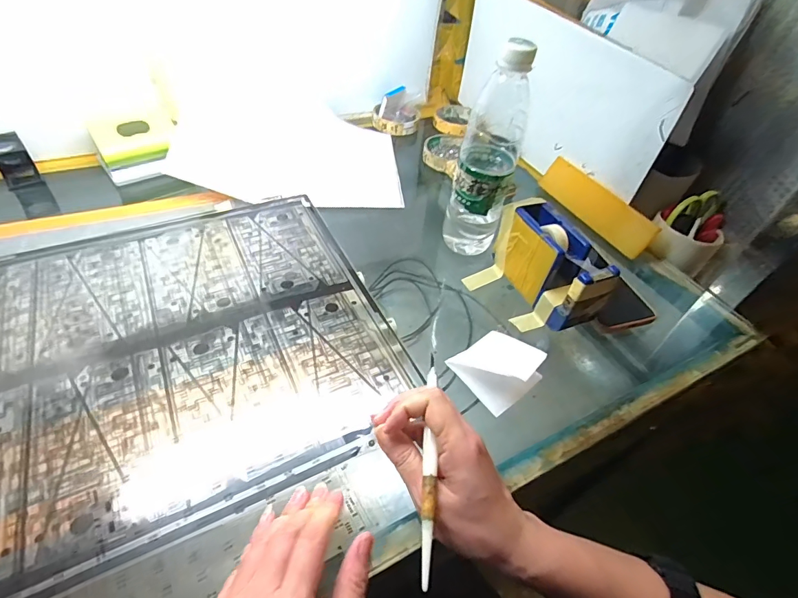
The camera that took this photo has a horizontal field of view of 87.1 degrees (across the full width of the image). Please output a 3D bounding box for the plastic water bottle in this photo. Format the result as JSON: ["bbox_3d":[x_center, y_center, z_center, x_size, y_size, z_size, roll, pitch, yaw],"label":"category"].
[{"bbox_3d":[0.096,-0.148,0.453,0.063,0.229,0.065,13,47,5],"label":"plastic water bottle"}]

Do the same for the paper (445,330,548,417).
[{"bbox_3d":[0.091,0.061,0.387,0.066,0.028,0.064,-29,56,-29],"label":"paper"}]

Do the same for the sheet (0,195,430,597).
[{"bbox_3d":[-0.226,0.038,0.389,0.413,0.004,0.356,-18,51,-22],"label":"sheet"}]

